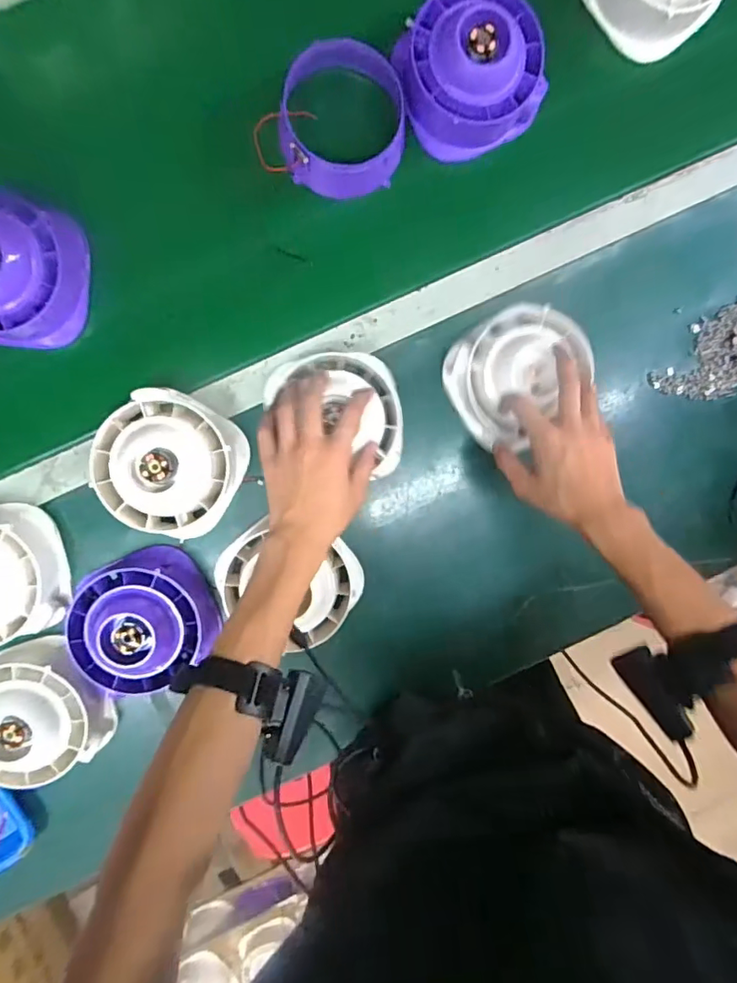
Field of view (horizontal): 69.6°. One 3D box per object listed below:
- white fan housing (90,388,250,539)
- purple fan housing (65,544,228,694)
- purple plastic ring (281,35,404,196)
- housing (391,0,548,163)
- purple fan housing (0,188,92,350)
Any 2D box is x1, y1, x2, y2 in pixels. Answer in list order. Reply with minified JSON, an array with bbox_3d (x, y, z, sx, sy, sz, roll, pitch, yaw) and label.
[{"bbox_3d":[-0.196,-0.026,0.525,0.133,0.056,0.128,-1,95,-5],"label":"white fan housing"},{"bbox_3d":[-0.230,0.136,0.540,0.133,0.061,0.137,-24,97,-3],"label":"purple fan housing"},{"bbox_3d":[-0.024,-0.357,0.514,0.118,0.053,0.113,-1,95,-5],"label":"purple plastic ring"},{"bbox_3d":[0.102,-0.417,0.520,0.129,0.066,0.136,-1,95,-5],"label":"housing"},{"bbox_3d":[-0.349,-0.210,0.505,0.137,0.067,0.130,11,94,-6],"label":"purple fan housing"}]

